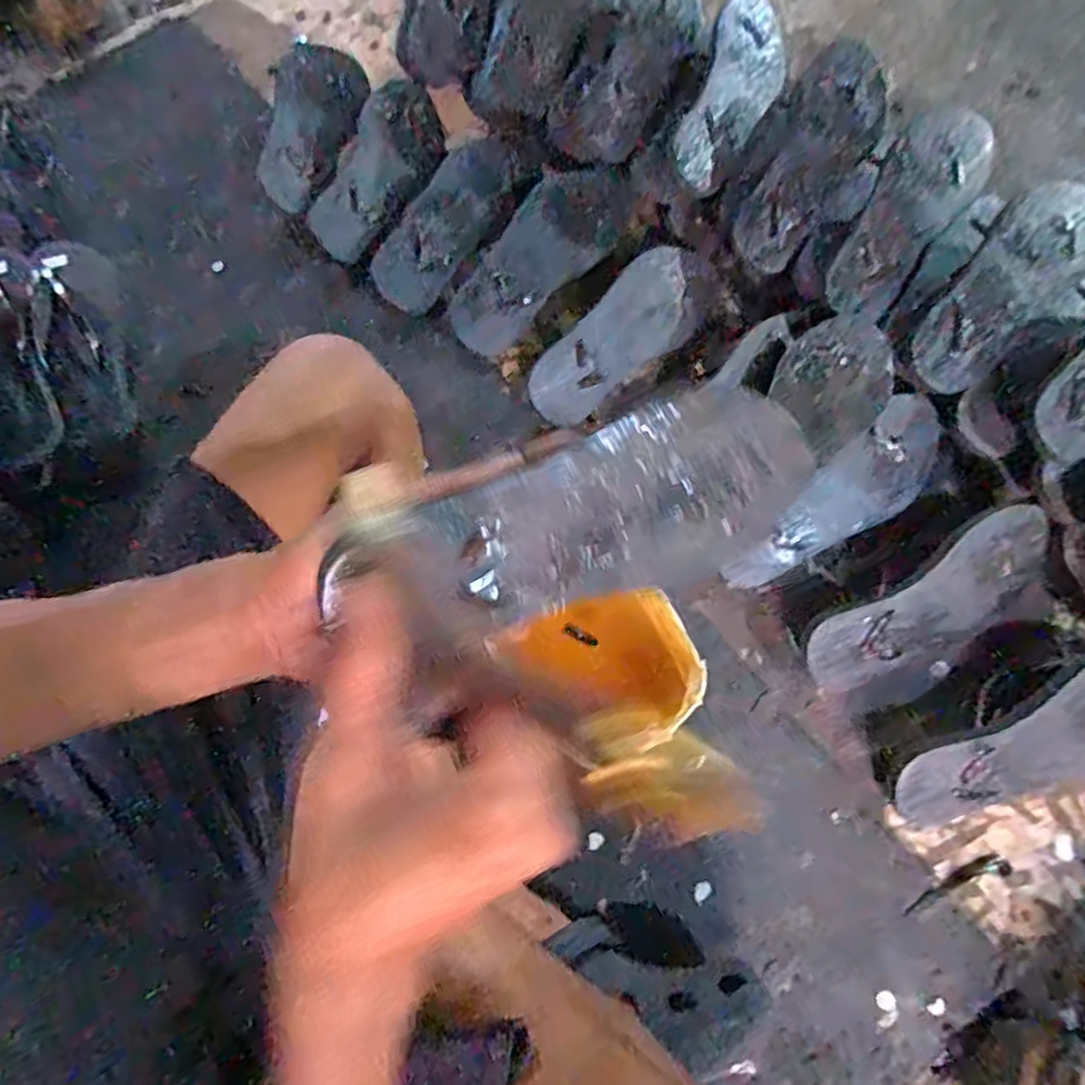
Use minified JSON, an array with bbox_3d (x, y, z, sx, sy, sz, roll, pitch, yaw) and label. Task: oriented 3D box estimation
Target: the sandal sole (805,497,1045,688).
[{"bbox_3d":[0.323,0.048,0.567,0.231,0.020,0.086,-36,107,-5],"label":"sandal sole"}]

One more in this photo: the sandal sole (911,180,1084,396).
[{"bbox_3d":[0.426,-0.238,0.623,0.090,0.017,0.238,42,88,-3],"label":"sandal sole"}]

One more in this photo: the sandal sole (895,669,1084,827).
[{"bbox_3d":[0.395,0.154,0.538,0.256,0.022,0.093,-24,107,-6],"label":"sandal sole"}]

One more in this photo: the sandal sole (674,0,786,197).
[{"bbox_3d":[0.193,-0.454,0.691,0.083,0.016,0.228,27,79,-19],"label":"sandal sole"}]

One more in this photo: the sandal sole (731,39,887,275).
[{"bbox_3d":[0.265,-0.378,0.671,0.089,0.018,0.231,28,92,8],"label":"sandal sole"}]

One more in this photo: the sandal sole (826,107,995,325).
[{"bbox_3d":[0.346,-0.310,0.652,0.081,0.022,0.227,34,87,10],"label":"sandal sole"}]

